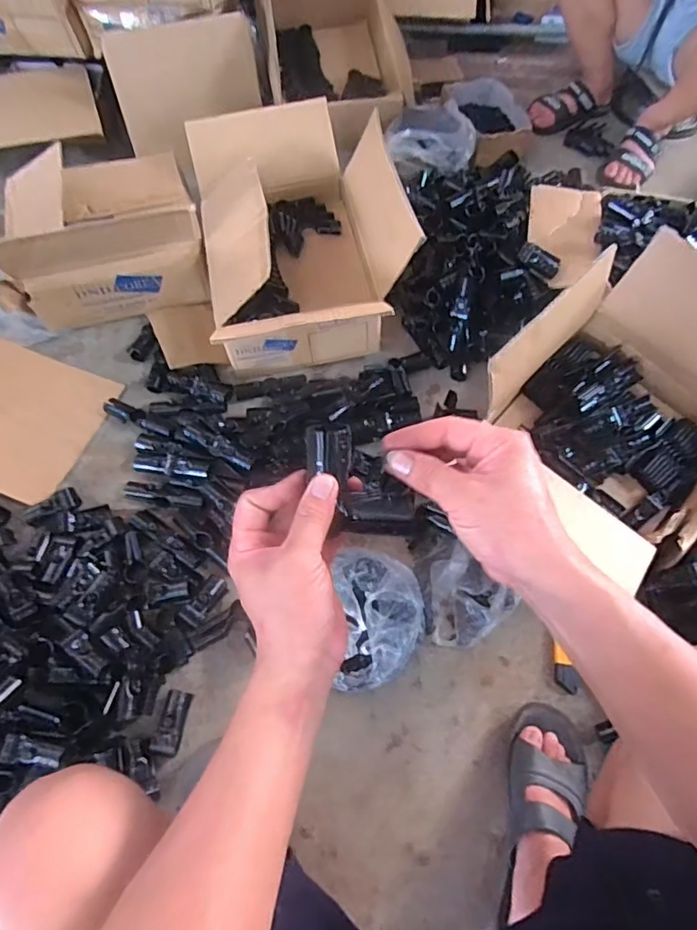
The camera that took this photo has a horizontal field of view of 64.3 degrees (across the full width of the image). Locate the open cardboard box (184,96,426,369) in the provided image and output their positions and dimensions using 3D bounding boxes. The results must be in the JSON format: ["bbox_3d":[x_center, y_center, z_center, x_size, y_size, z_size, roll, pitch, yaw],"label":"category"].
[{"bbox_3d":[-0.097,-0.426,0.970,0.304,0.229,0.418,-10,63,-8],"label":"open cardboard box"}]

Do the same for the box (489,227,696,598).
[{"bbox_3d":[0.420,-0.083,0.819,0.332,0.239,0.369,42,68,17],"label":"box"}]

